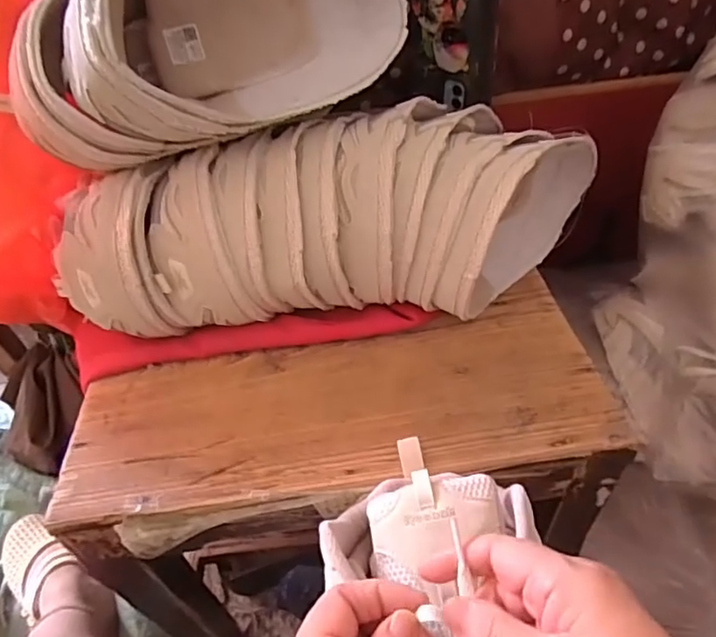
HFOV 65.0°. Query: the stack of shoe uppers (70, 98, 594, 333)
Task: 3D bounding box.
[{"bbox_3d":[-0.012,-0.082,0.482,0.455,0.143,0.158,-3,49,2],"label":"stack of shoe uppers"}]

